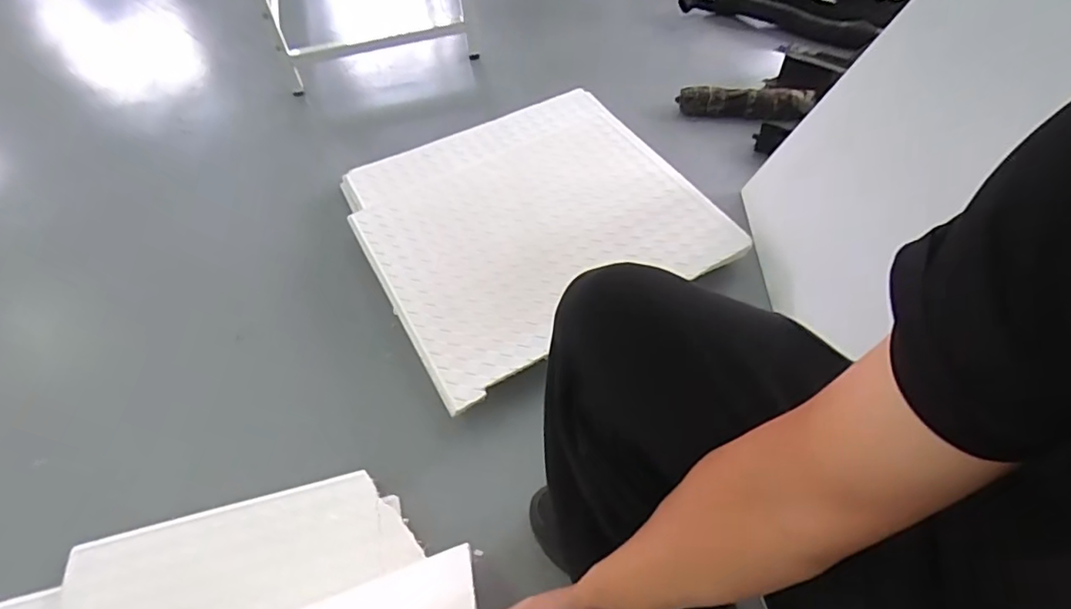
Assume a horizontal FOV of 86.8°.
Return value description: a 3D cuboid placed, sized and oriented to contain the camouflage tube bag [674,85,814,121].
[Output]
[{"bbox_3d":[0.486,-0.466,1.317,0.300,0.083,0.069,6,53,8],"label":"camouflage tube bag"}]

